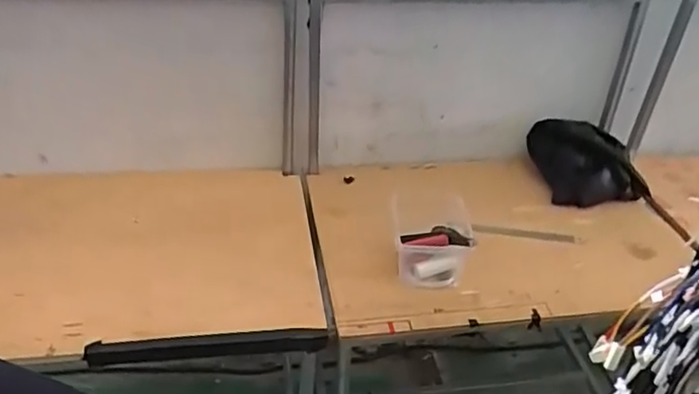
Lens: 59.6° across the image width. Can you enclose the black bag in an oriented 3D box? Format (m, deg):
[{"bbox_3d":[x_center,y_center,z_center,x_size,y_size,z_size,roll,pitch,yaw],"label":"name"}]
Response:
[{"bbox_3d":[0.664,-0.102,1.697,0.324,0.170,0.205,9,34,7],"label":"black bag"}]

